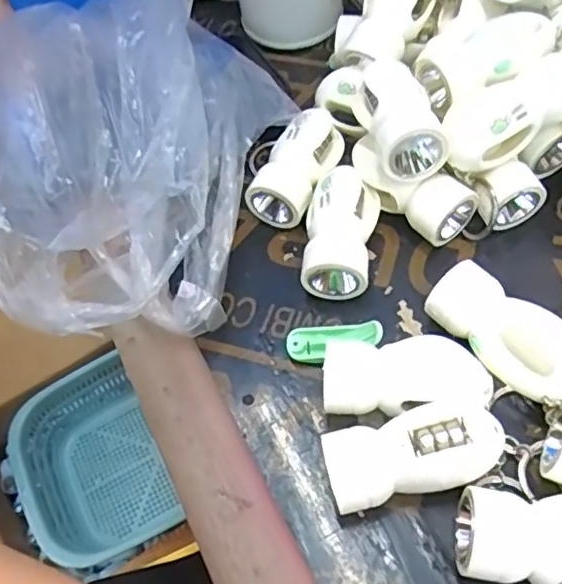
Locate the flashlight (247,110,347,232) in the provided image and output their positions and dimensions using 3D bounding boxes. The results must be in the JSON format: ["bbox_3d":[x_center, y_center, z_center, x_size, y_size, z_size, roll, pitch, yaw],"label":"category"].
[{"bbox_3d":[0.009,-0.064,0.319,0.029,0.024,0.064,27,74,19],"label":"flashlight"}]

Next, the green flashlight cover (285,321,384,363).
[{"bbox_3d":[0.023,0.021,0.277,0.042,0.008,0.014,-12,53,14],"label":"green flashlight cover"}]

